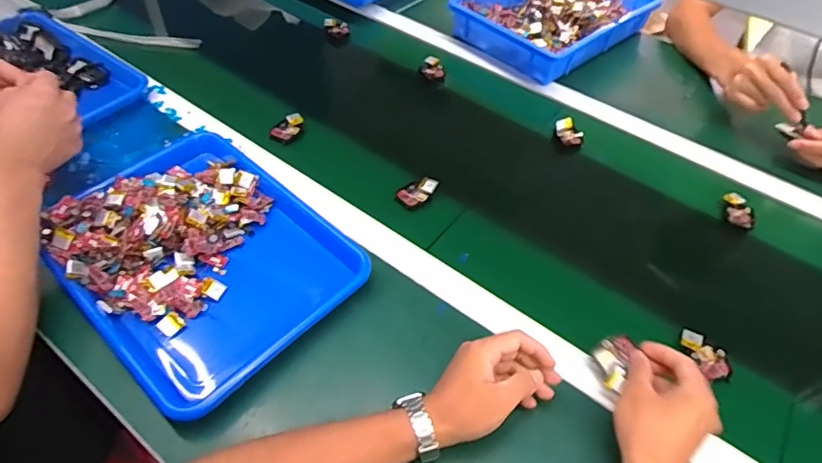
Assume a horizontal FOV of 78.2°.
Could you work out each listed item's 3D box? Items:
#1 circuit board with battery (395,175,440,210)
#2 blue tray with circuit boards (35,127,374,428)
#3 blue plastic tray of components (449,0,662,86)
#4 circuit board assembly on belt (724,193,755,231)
[{"bbox_3d":[0.009,-0.054,0.678,0.036,0.018,0.054,36,57,25],"label":"circuit board with battery"},{"bbox_3d":[-0.236,0.020,0.586,0.334,0.051,0.264,35,57,24],"label":"blue tray with circuit boards"},{"bbox_3d":[0.279,-0.426,0.974,0.375,0.057,0.261,-35,60,-28],"label":"blue plastic tray of components"},{"bbox_3d":[0.449,-0.029,0.690,0.037,0.015,0.054,7,50,3],"label":"circuit board assembly on belt"}]

